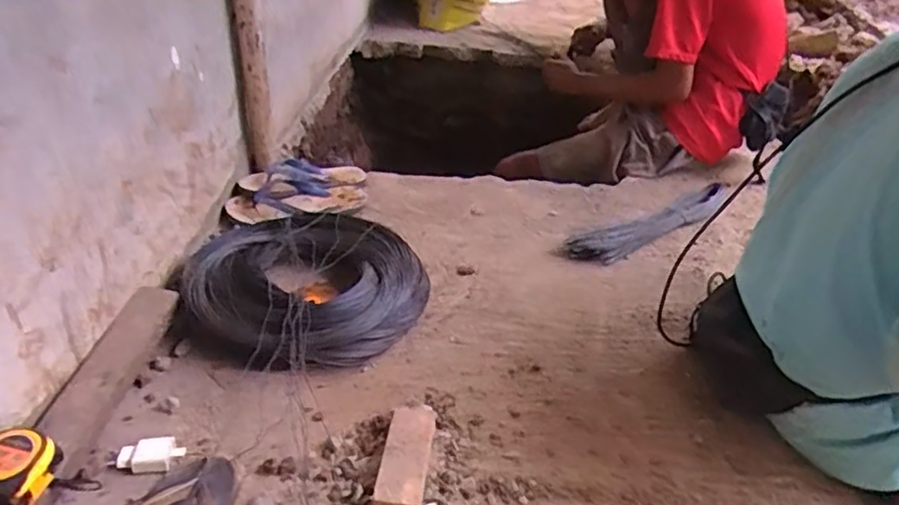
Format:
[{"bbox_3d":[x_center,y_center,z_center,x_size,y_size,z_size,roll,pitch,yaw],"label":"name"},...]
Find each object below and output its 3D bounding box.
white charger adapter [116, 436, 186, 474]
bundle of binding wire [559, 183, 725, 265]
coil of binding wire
[{"bbox_3d":[-0.363,0.246,0.784,0.074,0.018,0.042,-6,36,-13],"label":"white charger adapter"},{"bbox_3d":[0.407,-0.055,1.285,0.433,0.046,0.085,-16,40,-26],"label":"bundle of binding wire"},{"bbox_3d":[-0.228,0.054,1.021,0.375,0.090,0.318,5,35,2],"label":"coil of binding wire"}]

